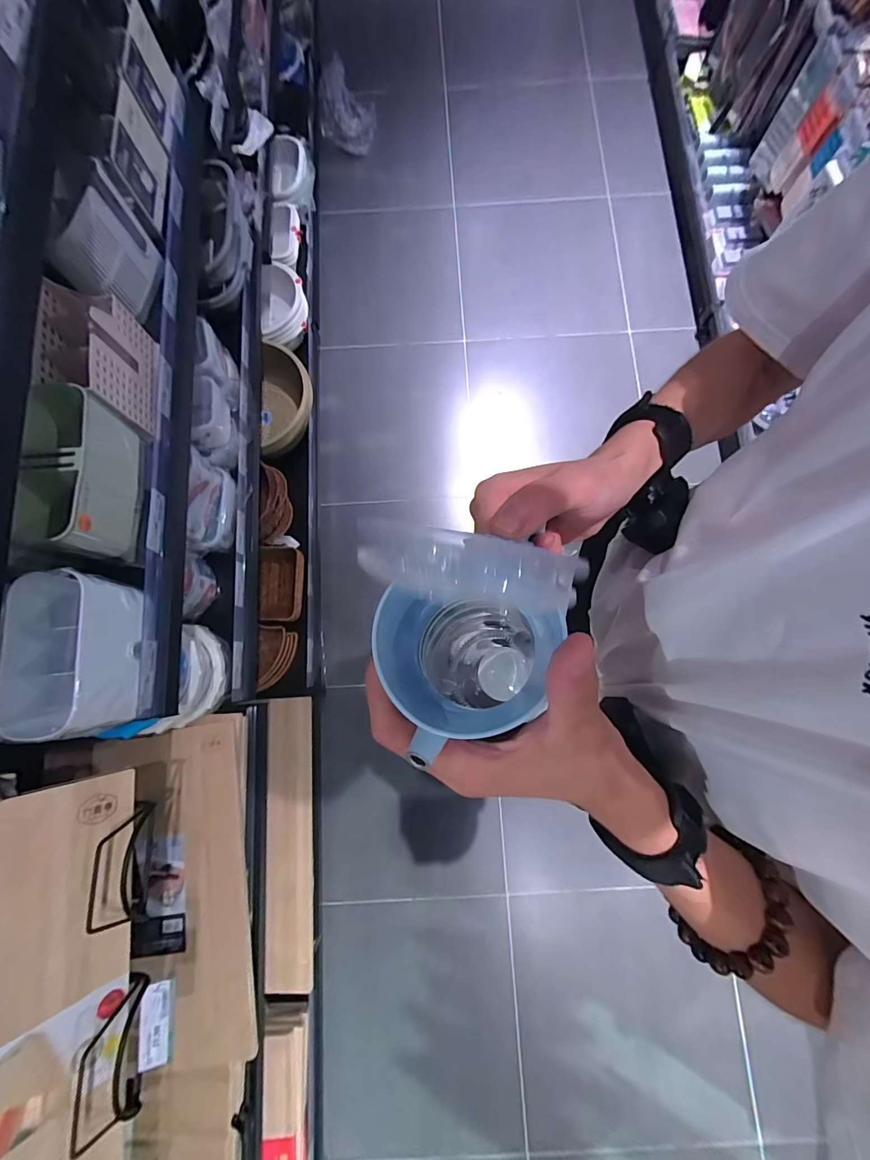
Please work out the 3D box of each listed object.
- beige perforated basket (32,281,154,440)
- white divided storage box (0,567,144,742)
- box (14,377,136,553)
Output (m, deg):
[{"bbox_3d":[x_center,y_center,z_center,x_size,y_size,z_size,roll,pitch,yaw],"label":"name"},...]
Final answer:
[{"bbox_3d":[-0.498,-0.326,0.651,0.092,0.115,0.177,-4,79,0],"label":"beige perforated basket"},{"bbox_3d":[-0.469,0.094,0.569,0.110,0.100,0.198,-3,79,0],"label":"white divided storage box"},{"bbox_3d":[-0.478,-0.142,0.596,0.094,0.120,0.209,-6,79,0],"label":"box"}]

